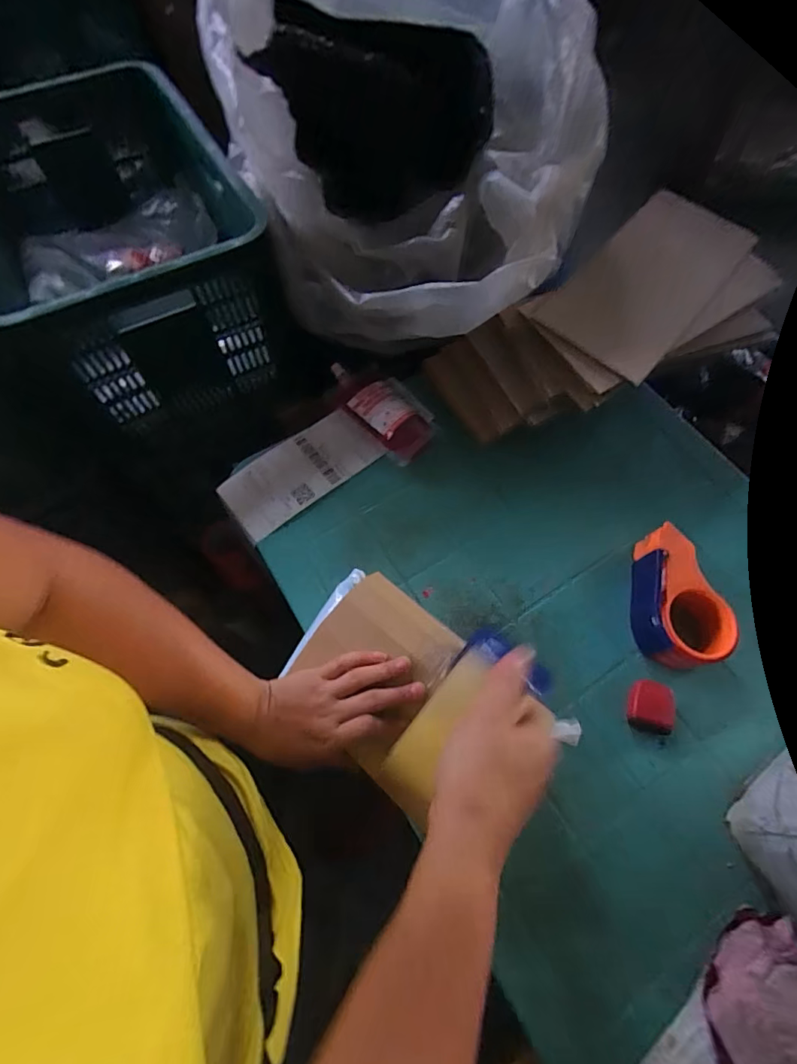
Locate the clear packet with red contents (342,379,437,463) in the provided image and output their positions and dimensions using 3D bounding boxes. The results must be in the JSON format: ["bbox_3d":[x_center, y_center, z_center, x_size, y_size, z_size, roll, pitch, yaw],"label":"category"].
[{"bbox_3d":[-0.008,-0.165,0.655,0.090,0.029,0.133,-40,71,-16],"label":"clear packet with red contents"}]

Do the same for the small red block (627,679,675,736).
[{"bbox_3d":[0.275,0.190,0.519,0.044,0.013,0.053,11,66,5],"label":"small red block"}]

